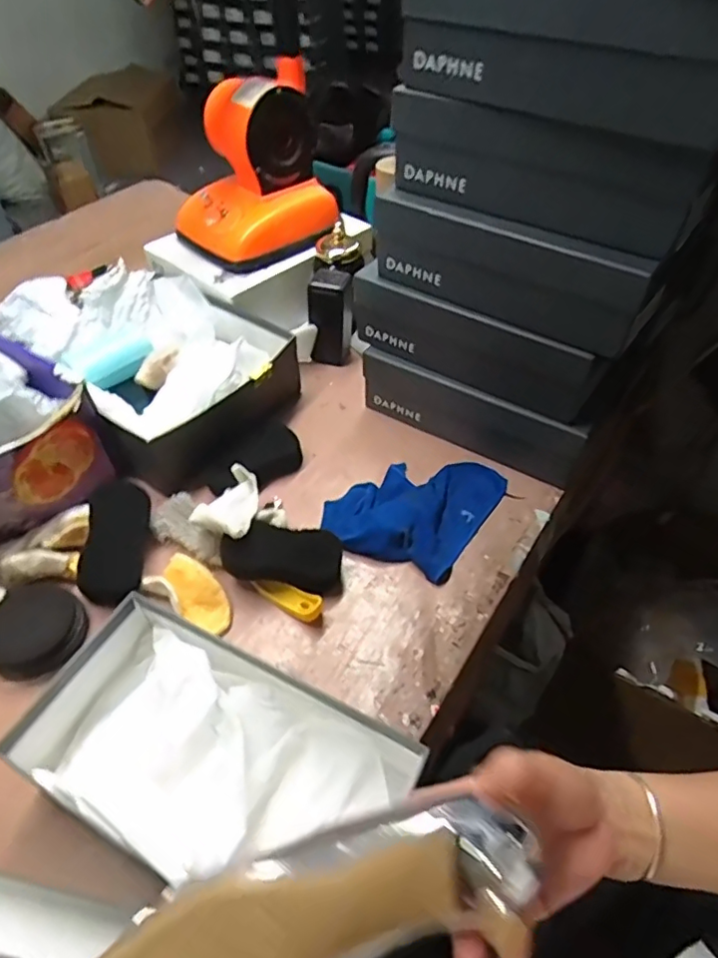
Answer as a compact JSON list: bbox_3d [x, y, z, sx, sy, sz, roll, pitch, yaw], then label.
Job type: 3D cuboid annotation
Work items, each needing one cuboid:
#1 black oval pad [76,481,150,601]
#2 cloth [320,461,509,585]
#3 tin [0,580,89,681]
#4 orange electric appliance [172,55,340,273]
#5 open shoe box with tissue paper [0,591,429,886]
[{"bbox_3d":[-0.268,0.067,0.640,0.059,0.036,0.132,1,72,1],"label":"black oval pad"},{"bbox_3d":[0.066,0.025,0.692,0.160,0.028,0.200,27,54,22],"label":"cloth"},{"bbox_3d":[-0.329,0.150,0.586,0.093,0.021,0.090,0,48,0],"label":"tin"},{"bbox_3d":[-0.153,-0.436,0.844,0.230,0.221,0.159,-12,50,-11],"label":"orange electric appliance"},{"bbox_3d":[-0.115,0.229,0.479,0.290,0.086,0.162,19,51,16],"label":"open shoe box with tissue paper"}]

